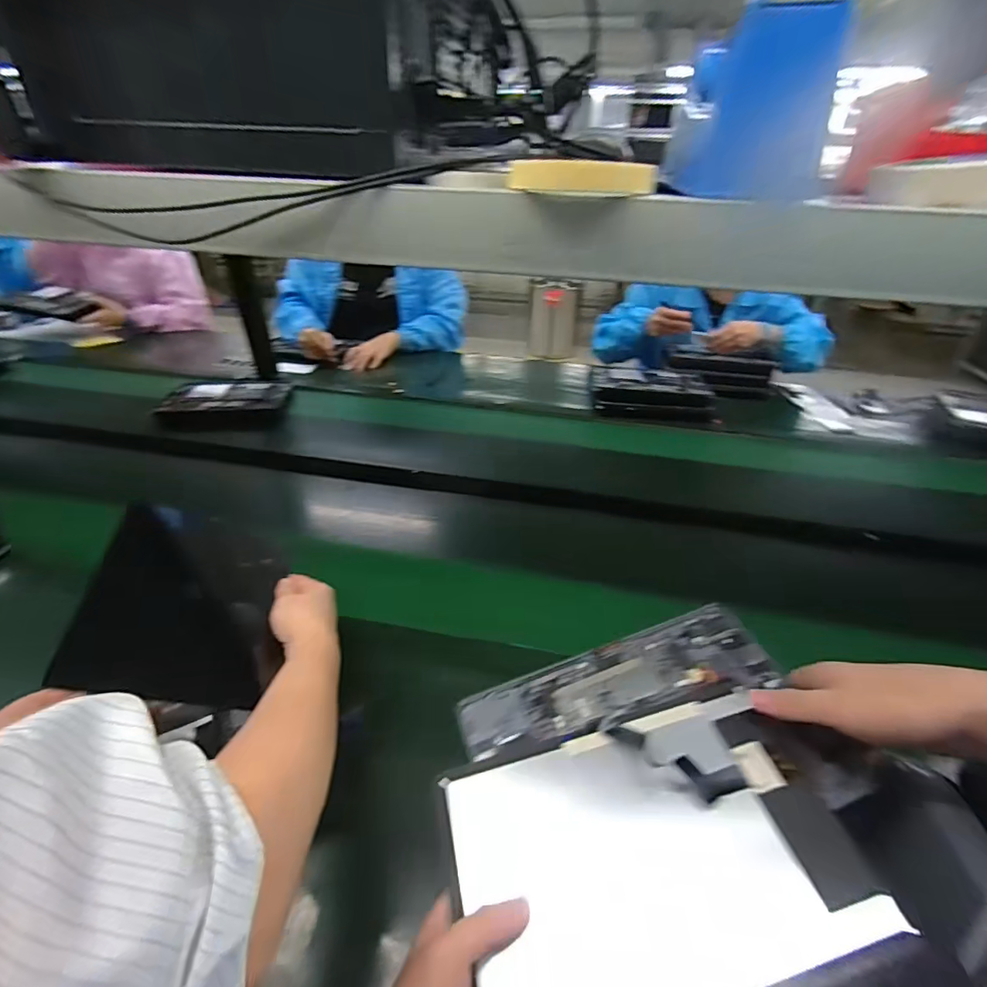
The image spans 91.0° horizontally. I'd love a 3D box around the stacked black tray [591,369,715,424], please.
[{"bbox_3d":[0.369,-0.242,1.165,0.269,0.067,0.165,6,35,6],"label":"stacked black tray"}]

